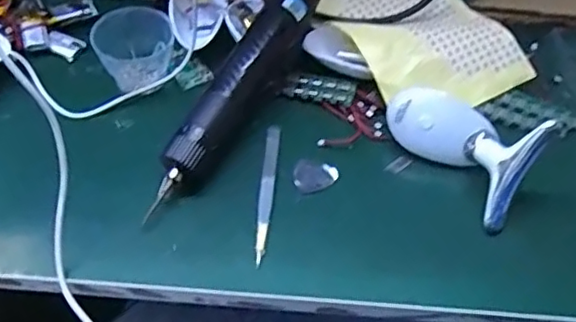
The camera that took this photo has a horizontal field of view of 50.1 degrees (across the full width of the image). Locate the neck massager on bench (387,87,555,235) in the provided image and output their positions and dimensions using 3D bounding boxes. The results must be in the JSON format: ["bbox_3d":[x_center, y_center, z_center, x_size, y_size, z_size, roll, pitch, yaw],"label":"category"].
[{"bbox_3d":[0.128,-0.017,0.452,0.052,0.055,0.116,-30,57,-26],"label":"neck massager on bench"}]

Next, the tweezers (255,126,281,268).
[{"bbox_3d":[-0.016,0.020,0.453,0.010,0.007,0.119,5,49,1],"label":"tweezers"}]

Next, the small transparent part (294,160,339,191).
[{"bbox_3d":[0.021,0.011,0.464,0.032,0.004,0.026,8,49,3],"label":"small transparent part"}]

